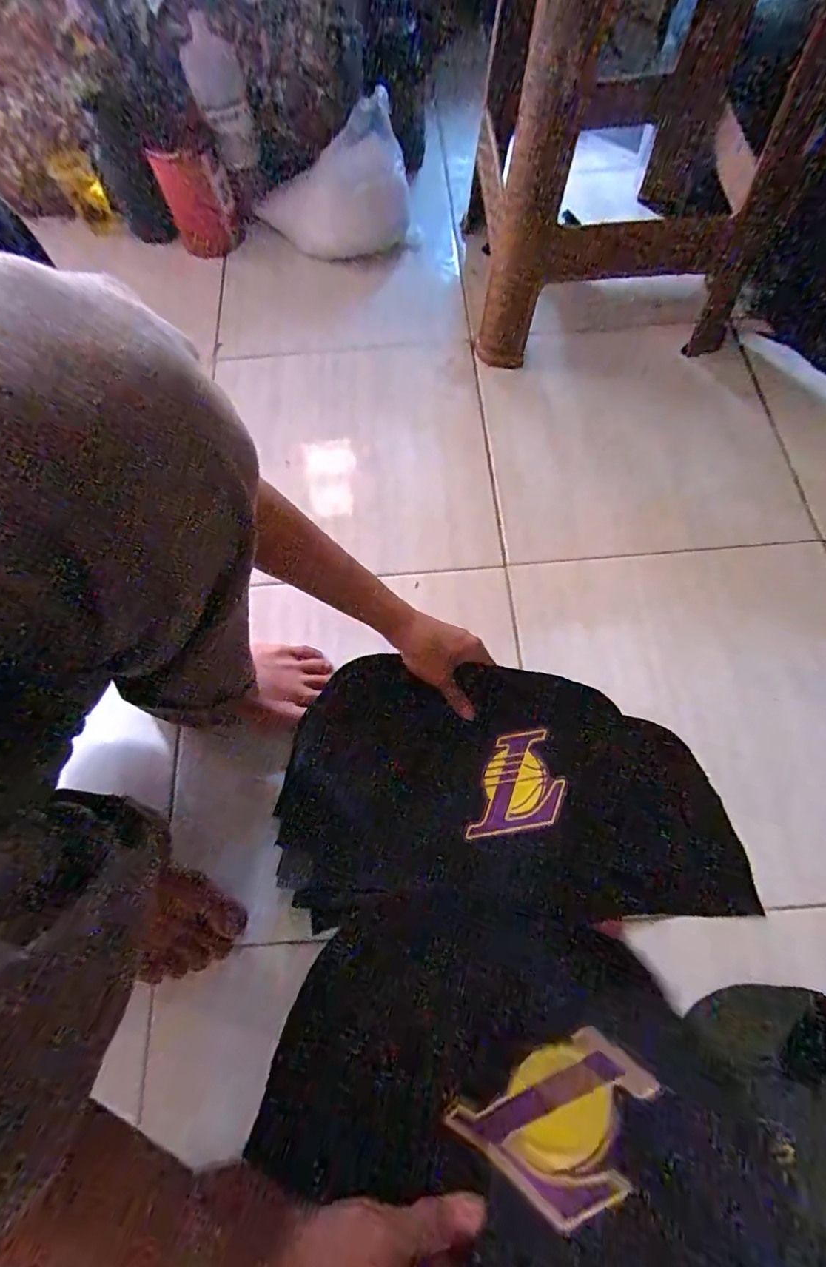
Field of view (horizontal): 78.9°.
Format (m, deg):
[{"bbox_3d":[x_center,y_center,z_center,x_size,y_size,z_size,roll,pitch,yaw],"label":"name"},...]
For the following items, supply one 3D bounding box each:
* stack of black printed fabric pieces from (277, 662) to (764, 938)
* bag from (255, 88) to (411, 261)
[{"bbox_3d":[0.092,0.158,0.521,0.456,0.052,0.247,-2,67,2],"label":"stack of black printed fabric pieces"},{"bbox_3d":[-0.129,-0.762,0.858,0.261,0.160,0.143,16,69,9],"label":"bag"}]

